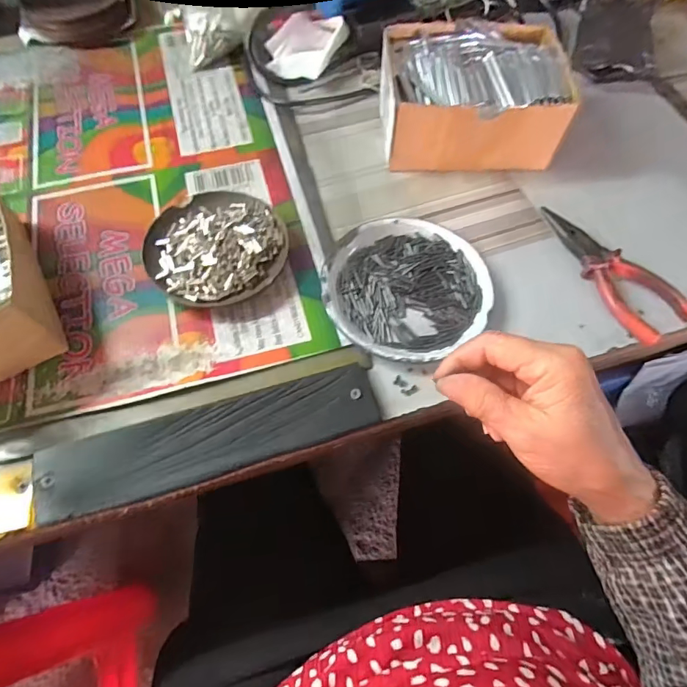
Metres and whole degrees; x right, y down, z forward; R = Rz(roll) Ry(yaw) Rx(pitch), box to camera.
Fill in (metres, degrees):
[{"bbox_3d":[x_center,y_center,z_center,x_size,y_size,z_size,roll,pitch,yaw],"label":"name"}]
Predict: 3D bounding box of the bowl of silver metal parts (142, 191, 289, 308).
[{"bbox_3d":[-0.106,-0.084,0.380,0.110,0.026,0.113,1,63,-2],"label":"bowl of silver metal parts"}]

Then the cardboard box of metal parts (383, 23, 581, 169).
[{"bbox_3d":[0.119,-0.236,0.441,0.163,0.072,0.127,3,63,-1],"label":"cardboard box of metal parts"}]

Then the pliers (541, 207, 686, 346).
[{"bbox_3d":[0.224,-0.065,0.384,0.051,0.017,0.141,-22,66,-13],"label":"pliers"}]

